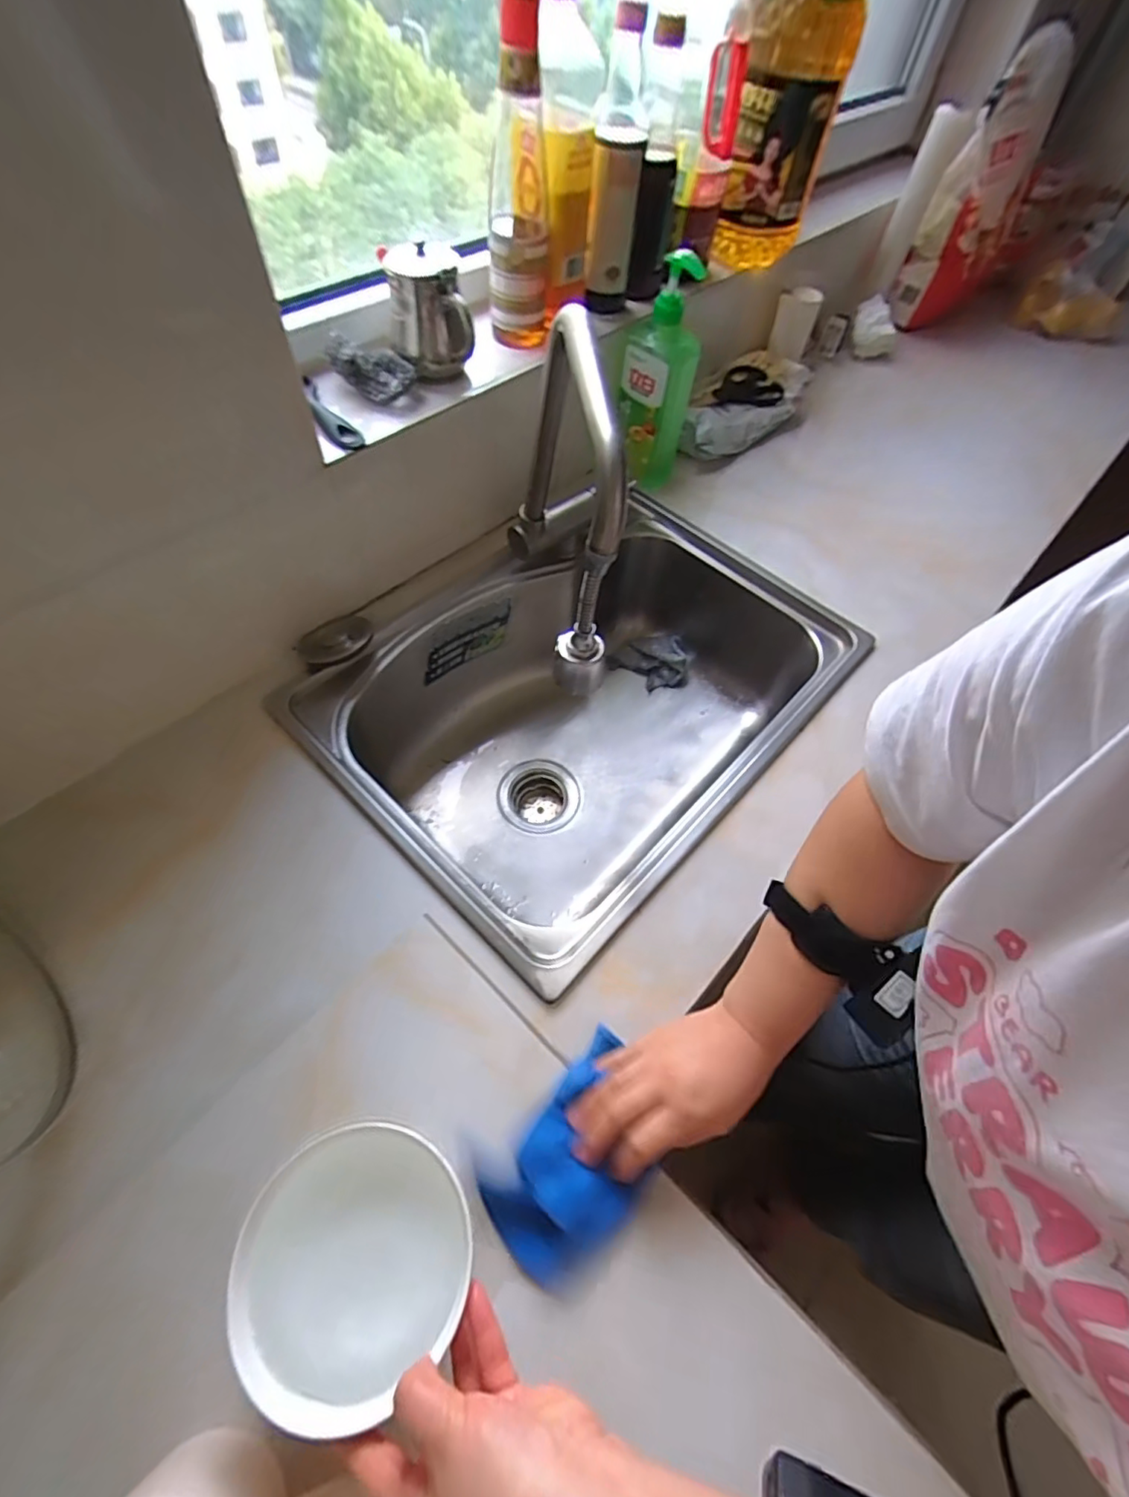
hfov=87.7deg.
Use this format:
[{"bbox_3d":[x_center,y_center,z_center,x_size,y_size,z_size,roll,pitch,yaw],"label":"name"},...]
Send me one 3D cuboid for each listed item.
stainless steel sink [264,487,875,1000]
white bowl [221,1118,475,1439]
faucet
[{"bbox_3d":[0.027,-0.050,0.774,0.461,0.237,0.607,40,64,18],"label":"stainless steel sink"},{"bbox_3d":[-0.118,0.291,0.335,0.119,0.044,0.126,2,57,-2],"label":"white bowl"},{"bbox_3d":[-0.008,-0.241,0.561,0.081,0.277,0.306,-2,57,-5],"label":"faucet"}]

